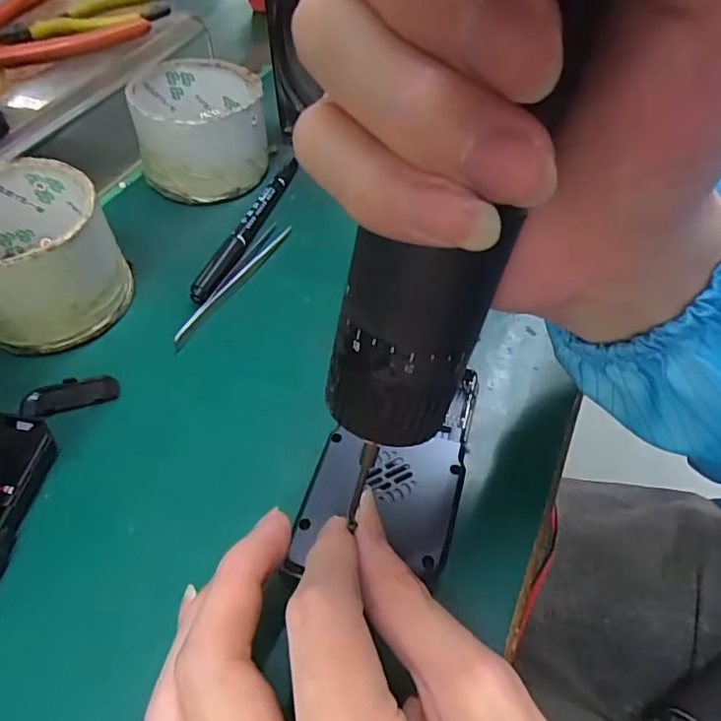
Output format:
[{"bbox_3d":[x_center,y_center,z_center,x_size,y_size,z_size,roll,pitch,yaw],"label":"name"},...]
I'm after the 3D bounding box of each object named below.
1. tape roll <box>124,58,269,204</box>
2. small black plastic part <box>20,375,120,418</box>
[{"bbox_3d":[-0.102,-0.151,0.360,0.078,0.057,0.080,-6,53,-5],"label":"tape roll"},{"bbox_3d":[-0.140,0.015,0.264,0.043,0.004,0.017,-13,54,-10],"label":"small black plastic part"}]

